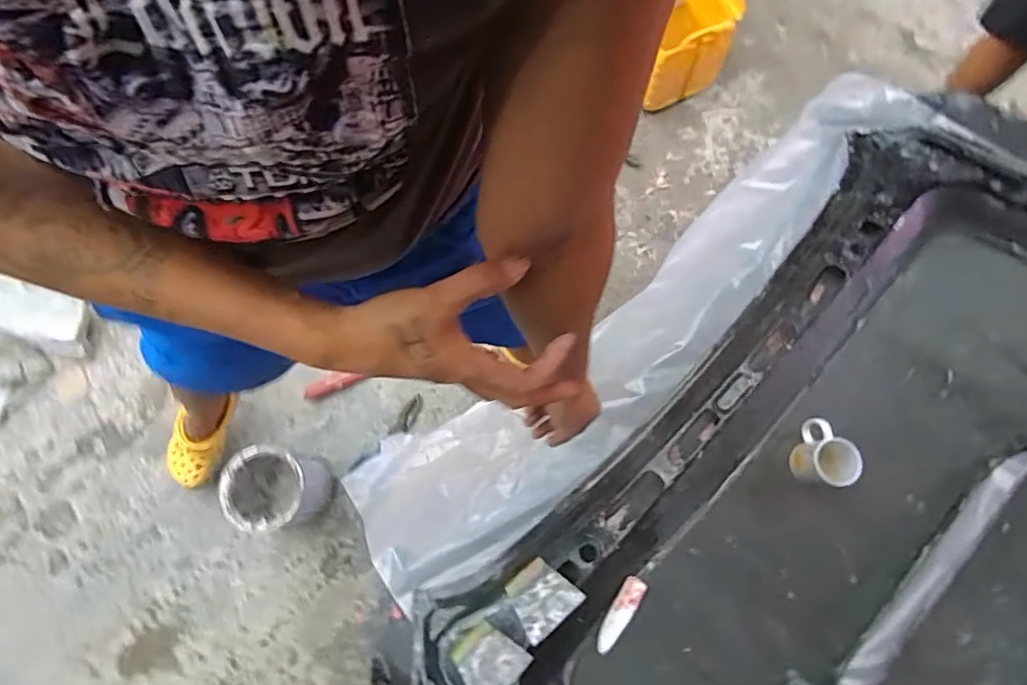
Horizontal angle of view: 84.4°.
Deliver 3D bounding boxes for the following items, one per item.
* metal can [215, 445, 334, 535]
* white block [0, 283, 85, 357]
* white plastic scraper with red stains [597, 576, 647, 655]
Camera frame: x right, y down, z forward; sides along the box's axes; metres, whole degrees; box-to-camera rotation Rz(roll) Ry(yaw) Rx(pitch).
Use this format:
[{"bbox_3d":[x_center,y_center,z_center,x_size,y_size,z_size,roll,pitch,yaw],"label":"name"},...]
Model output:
[{"bbox_3d":[-0.498,0.312,1.206,0.157,0.199,0.157,0,75,-1],"label":"metal can"},{"bbox_3d":[-1.172,-0.059,1.389,0.264,0.040,0.135,12,75,2],"label":"white block"},{"bbox_3d":[0.184,0.472,0.981,0.040,0.009,0.135,32,76,8],"label":"white plastic scraper with red stains"}]

